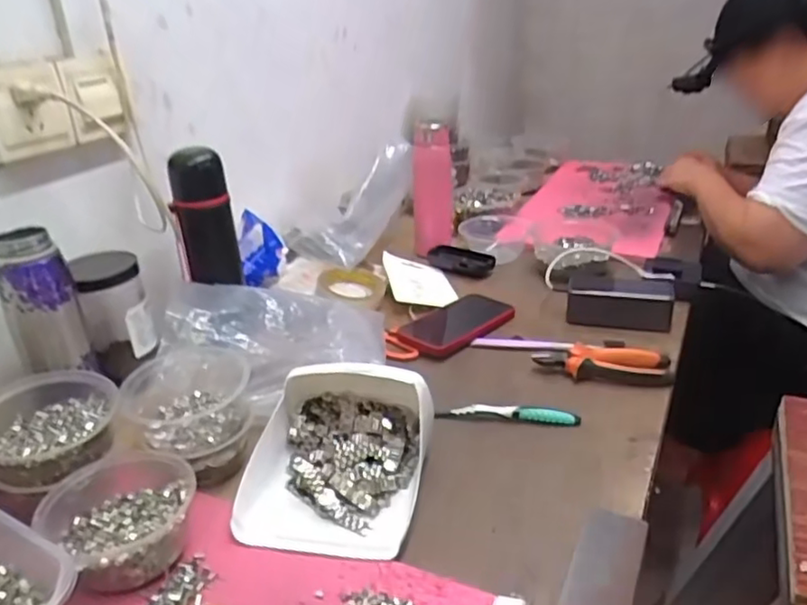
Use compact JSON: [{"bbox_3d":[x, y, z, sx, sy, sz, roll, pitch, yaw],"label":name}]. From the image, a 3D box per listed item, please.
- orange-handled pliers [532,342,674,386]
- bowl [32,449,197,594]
[{"bbox_3d":[0.229,0.070,0.739,0.148,0.024,0.056,1,26,10],"label":"orange-handled pliers"},{"bbox_3d":[-0.224,0.171,0.521,0.130,0.049,0.111,17,32,36],"label":"bowl"}]

